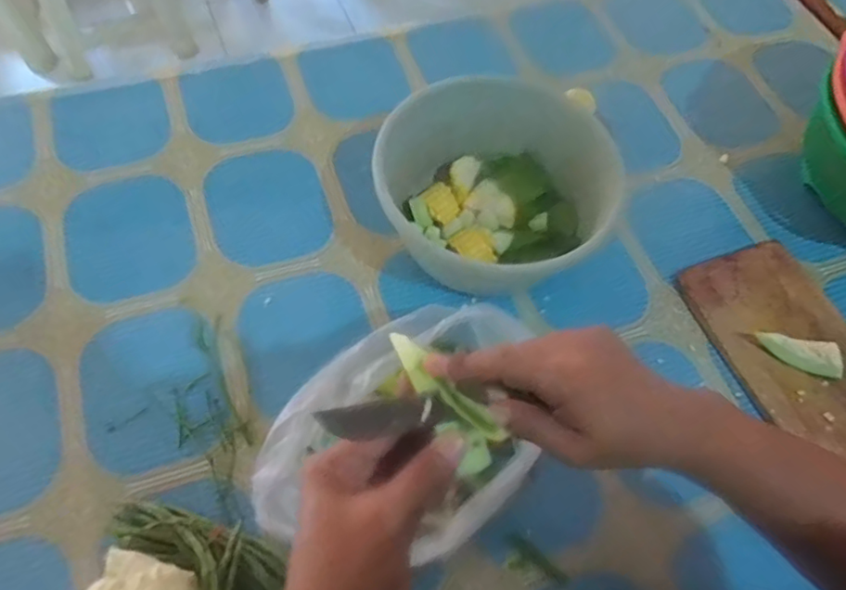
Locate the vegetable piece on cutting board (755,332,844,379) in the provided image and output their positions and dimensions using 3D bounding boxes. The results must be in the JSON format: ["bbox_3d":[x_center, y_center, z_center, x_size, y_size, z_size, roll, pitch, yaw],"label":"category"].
[{"bbox_3d":[0.382,0.059,0.604,0.080,0.019,0.031,15,63,5],"label":"vegetable piece on cutting board"}]

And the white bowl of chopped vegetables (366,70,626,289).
[{"bbox_3d":[0.075,-0.107,0.645,0.235,0.125,0.228,2,62,-3],"label":"white bowl of chopped vegetables"}]

